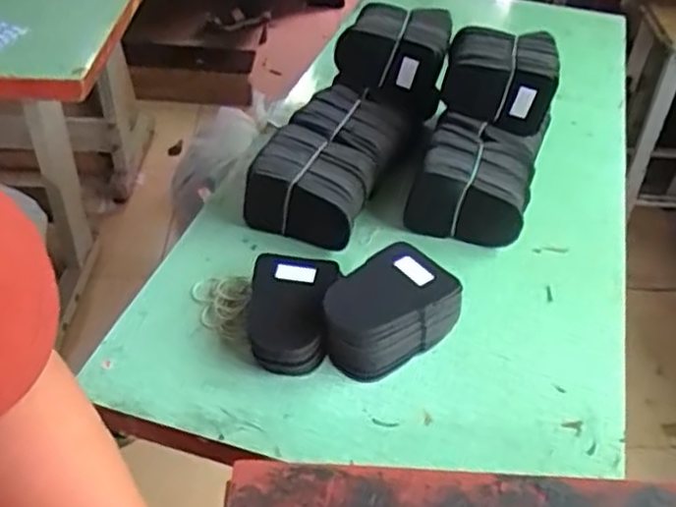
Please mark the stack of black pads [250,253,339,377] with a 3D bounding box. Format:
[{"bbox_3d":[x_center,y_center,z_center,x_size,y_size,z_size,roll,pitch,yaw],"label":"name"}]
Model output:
[{"bbox_3d":[-0.052,0.062,0.740,0.084,0.051,0.129,6,42,3],"label":"stack of black pads"}]

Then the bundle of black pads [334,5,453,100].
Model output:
[{"bbox_3d":[0.079,-0.289,0.980,0.147,0.080,0.115,10,42,7],"label":"bundle of black pads"}]

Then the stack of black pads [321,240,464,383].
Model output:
[{"bbox_3d":[0.051,0.067,0.731,0.139,0.075,0.086,-29,51,-31],"label":"stack of black pads"}]

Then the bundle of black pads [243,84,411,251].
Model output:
[{"bbox_3d":[-0.003,-0.118,0.911,0.142,0.095,0.236,16,44,14],"label":"bundle of black pads"}]

